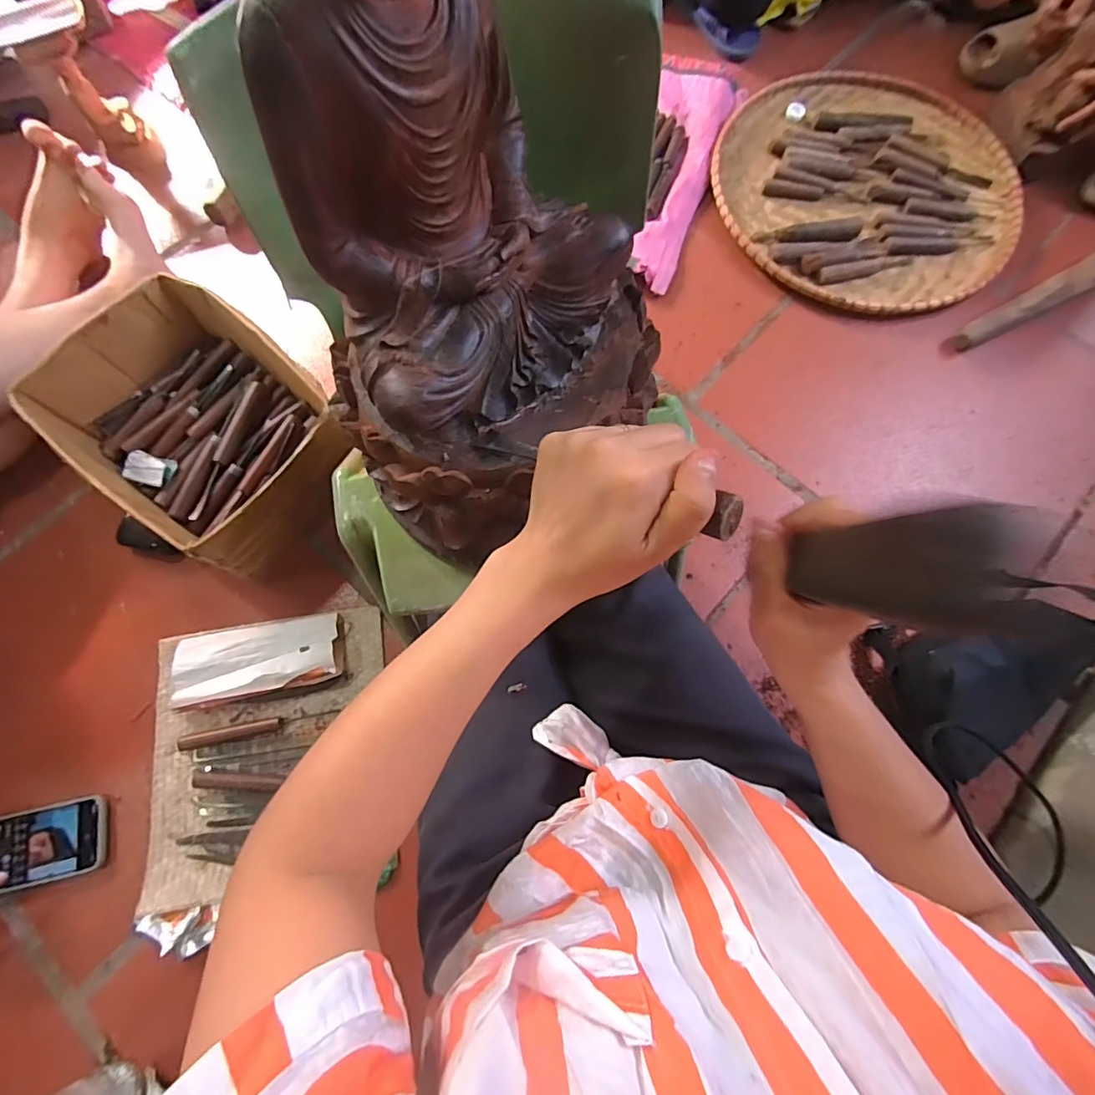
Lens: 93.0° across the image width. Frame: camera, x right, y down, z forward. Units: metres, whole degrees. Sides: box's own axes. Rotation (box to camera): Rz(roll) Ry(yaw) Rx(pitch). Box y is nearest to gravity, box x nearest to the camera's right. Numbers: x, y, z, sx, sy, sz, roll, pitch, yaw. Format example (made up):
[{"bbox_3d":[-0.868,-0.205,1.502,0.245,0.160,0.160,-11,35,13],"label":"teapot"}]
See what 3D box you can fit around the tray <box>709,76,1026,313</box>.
[{"bbox_3d":[0.522,-0.600,0.864,0.476,0.039,0.464,0,73,-1],"label":"tray"}]

